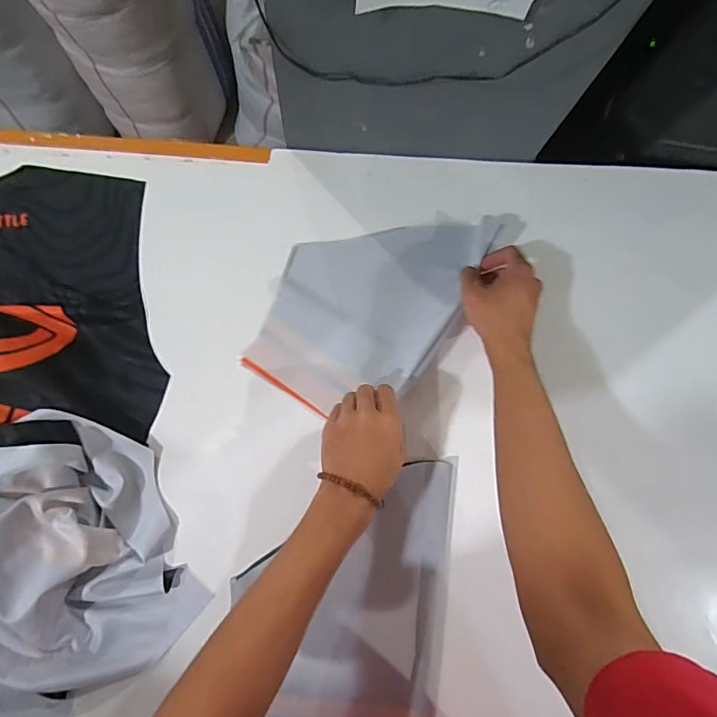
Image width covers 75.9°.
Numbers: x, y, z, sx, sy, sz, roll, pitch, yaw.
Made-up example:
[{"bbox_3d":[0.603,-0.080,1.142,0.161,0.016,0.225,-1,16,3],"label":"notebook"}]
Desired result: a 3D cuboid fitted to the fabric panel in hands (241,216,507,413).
[{"bbox_3d":[0.012,-0.068,0.543,0.207,0.041,0.267,23,81,0],"label":"fabric panel in hands"}]

